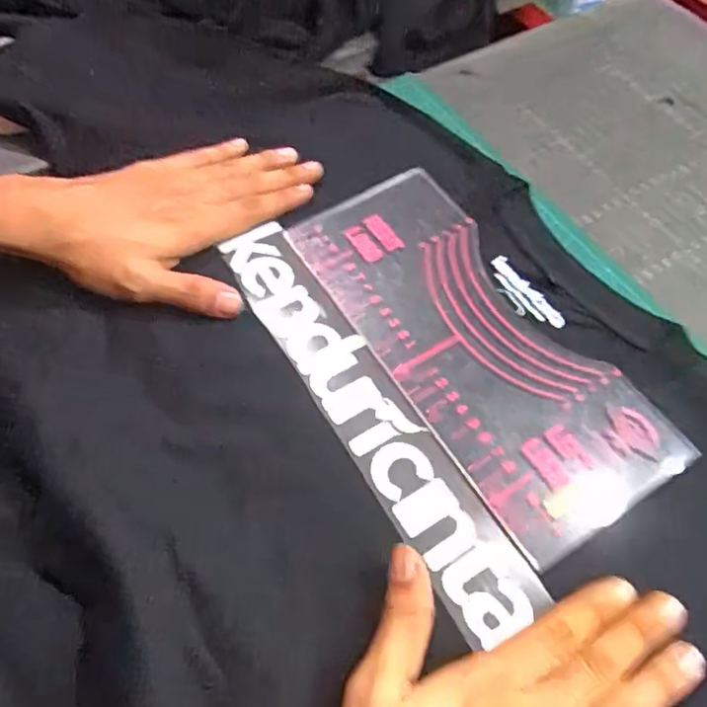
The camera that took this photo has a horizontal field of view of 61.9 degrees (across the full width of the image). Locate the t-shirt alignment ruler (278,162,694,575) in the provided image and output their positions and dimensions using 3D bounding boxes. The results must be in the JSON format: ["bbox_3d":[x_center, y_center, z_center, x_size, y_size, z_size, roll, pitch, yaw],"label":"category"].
[{"bbox_3d":[0.071,-0.011,0.361,0.109,0.006,0.253,-29,65,-15],"label":"t-shirt alignment ruler"}]

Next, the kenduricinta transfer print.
[{"bbox_3d":[0.004,0.028,0.340,0.044,0.005,0.276,-28,64,-17],"label":"kenduricinta transfer print"}]

